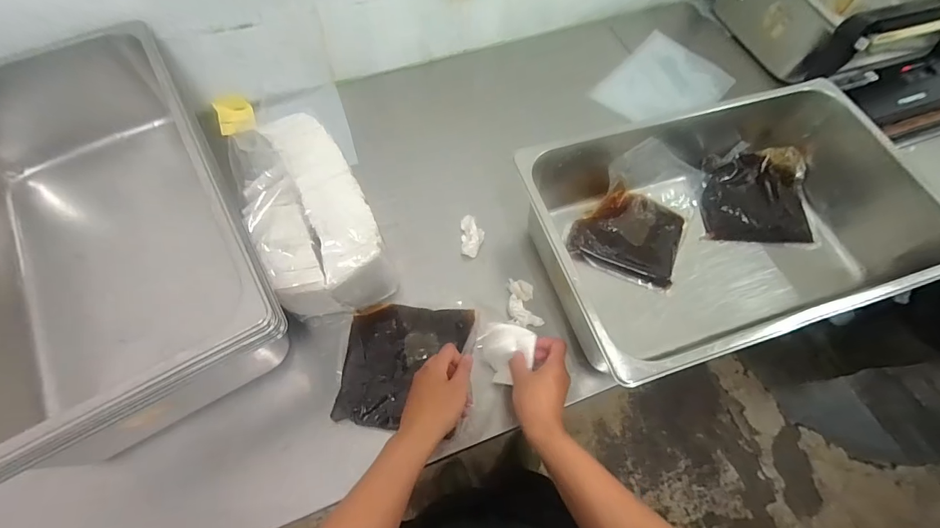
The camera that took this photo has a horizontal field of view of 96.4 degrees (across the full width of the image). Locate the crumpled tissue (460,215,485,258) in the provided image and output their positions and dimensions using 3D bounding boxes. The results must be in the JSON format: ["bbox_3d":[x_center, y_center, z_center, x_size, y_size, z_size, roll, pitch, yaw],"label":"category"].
[{"bbox_3d":[0.004,-0.044,0.659,0.035,0.018,0.065,-1,64,-3],"label":"crumpled tissue"}]

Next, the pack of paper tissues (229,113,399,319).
[{"bbox_3d":[-0.215,-0.066,0.573,0.140,0.129,0.271,-22,67,-13],"label":"pack of paper tissues"}]

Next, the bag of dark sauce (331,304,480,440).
[{"bbox_3d":[-0.084,0.132,0.558,0.174,0.022,0.161,5,64,0],"label":"bag of dark sauce"}]

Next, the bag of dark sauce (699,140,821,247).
[{"bbox_3d":[0.476,-0.117,0.696,0.176,0.050,0.164,3,64,-1],"label":"bag of dark sauce"}]

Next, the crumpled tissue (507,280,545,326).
[{"bbox_3d":[0.077,0.057,0.615,0.042,0.033,0.077,-7,65,-6],"label":"crumpled tissue"}]

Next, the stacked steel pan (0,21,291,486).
[{"bbox_3d":[-0.467,-0.038,0.543,0.328,0.196,0.537,-26,69,-15],"label":"stacked steel pan"}]

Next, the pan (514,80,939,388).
[{"bbox_3d":[0.352,-0.053,0.611,0.530,0.164,0.334,-15,66,-10],"label":"pan"}]

